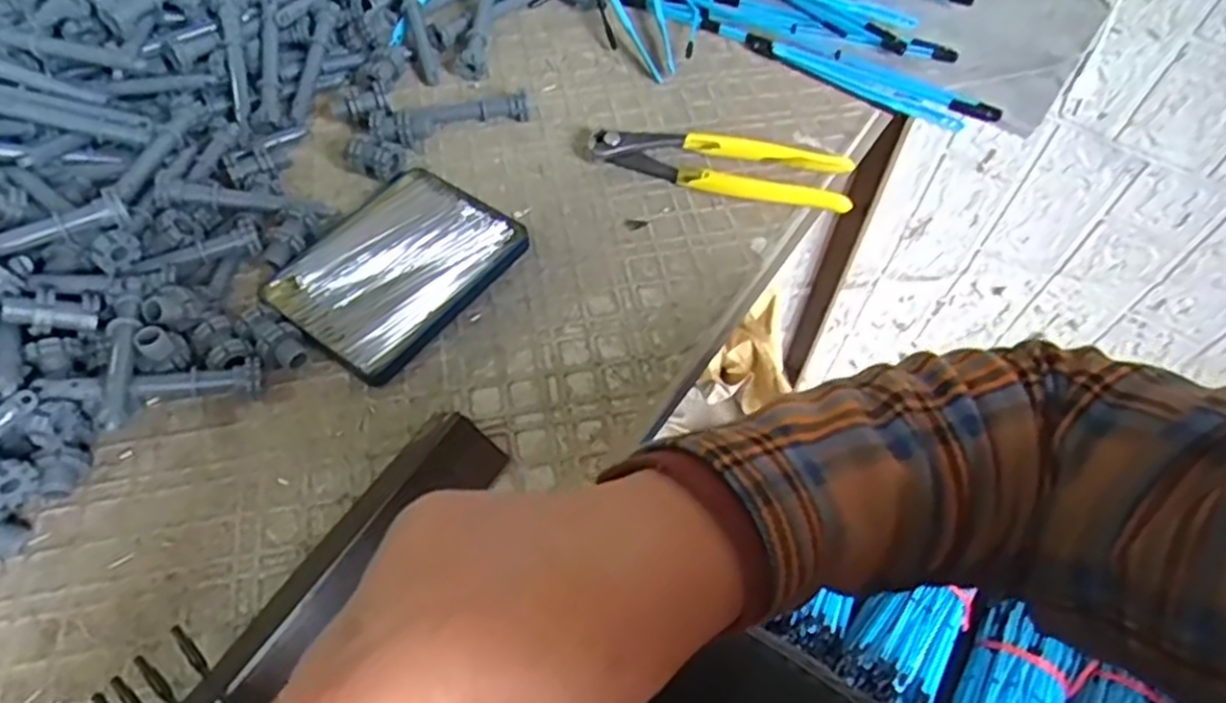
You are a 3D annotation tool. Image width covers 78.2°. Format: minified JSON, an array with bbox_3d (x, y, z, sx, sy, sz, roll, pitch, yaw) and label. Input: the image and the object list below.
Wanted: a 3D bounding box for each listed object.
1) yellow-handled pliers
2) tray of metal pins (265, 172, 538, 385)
[{"bbox_3d":[0.068,-0.119,0.480,0.164,0.018,0.041,13,57,6],"label":"yellow-handled pliers"},{"bbox_3d":[-0.125,-0.050,0.432,0.098,0.011,0.127,33,61,18],"label":"tray of metal pins"}]

